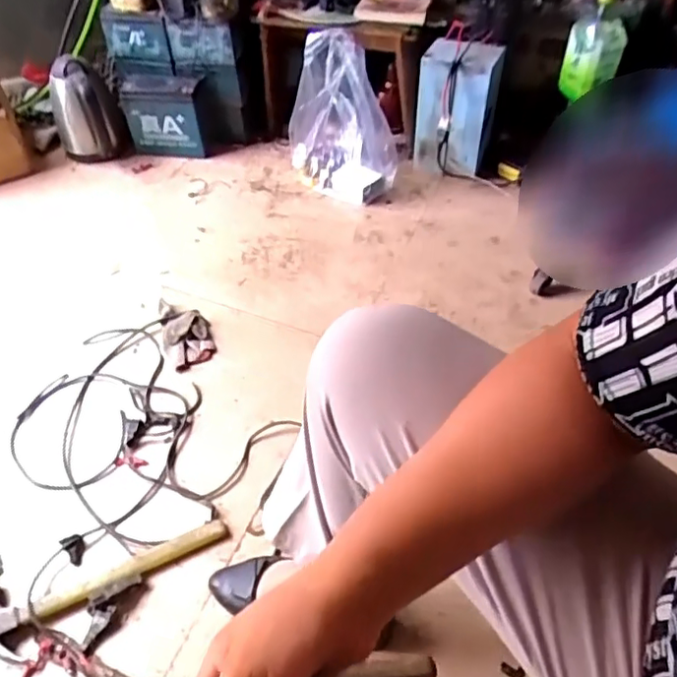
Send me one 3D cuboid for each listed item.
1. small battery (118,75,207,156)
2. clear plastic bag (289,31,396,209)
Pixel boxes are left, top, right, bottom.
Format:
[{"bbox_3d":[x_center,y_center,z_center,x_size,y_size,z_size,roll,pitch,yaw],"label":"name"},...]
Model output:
[{"bbox_3d":[-0.415,-0.540,1.482,0.200,0.174,0.096,7,49,9],"label":"small battery"},{"bbox_3d":[0.008,-0.493,1.337,0.240,0.315,0.232,-3,49,0],"label":"clear plastic bag"}]

